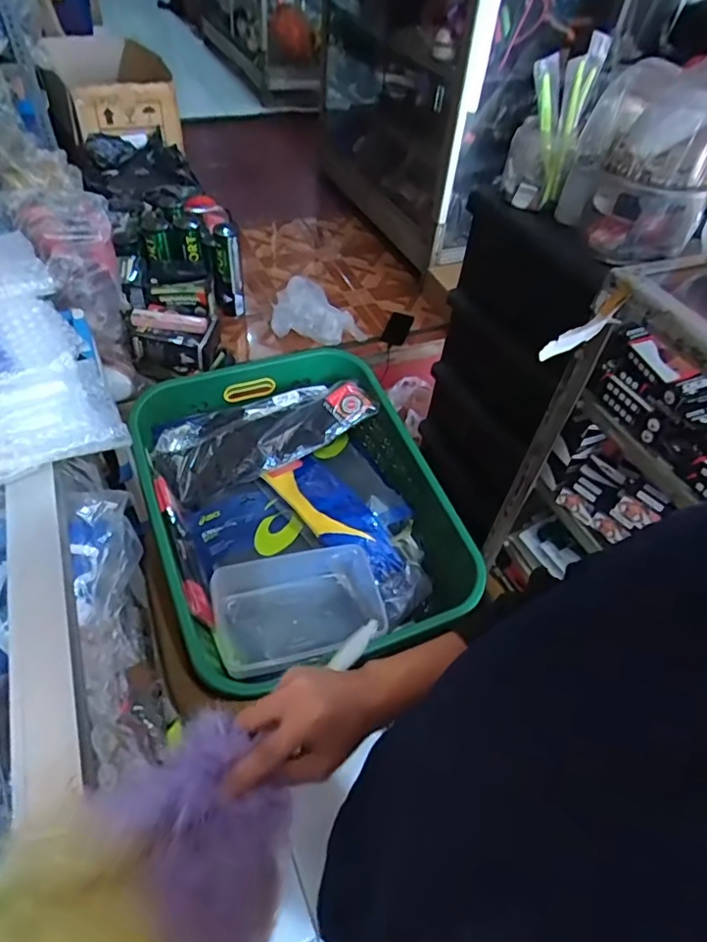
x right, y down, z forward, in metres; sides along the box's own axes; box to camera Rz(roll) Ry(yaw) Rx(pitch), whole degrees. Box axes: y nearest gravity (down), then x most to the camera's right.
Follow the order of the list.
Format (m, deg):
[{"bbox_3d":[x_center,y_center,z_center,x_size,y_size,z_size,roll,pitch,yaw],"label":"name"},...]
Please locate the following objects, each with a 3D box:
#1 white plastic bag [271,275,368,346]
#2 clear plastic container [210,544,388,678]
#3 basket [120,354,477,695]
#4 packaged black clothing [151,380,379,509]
[{"bbox_3d":[-0.098,-0.481,1.662,0.269,0.128,0.158,11,48,4],"label":"white plastic bag"},{"bbox_3d":[-0.075,0.197,0.787,0.234,0.076,0.147,-12,51,-16],"label":"clear plastic container"},{"bbox_3d":[-0.093,0.055,0.902,0.428,0.160,0.531,-15,51,-18],"label":"basket"},{"bbox_3d":[-0.159,-0.074,0.984,0.381,0.077,0.138,-19,53,-21],"label":"packaged black clothing"}]

